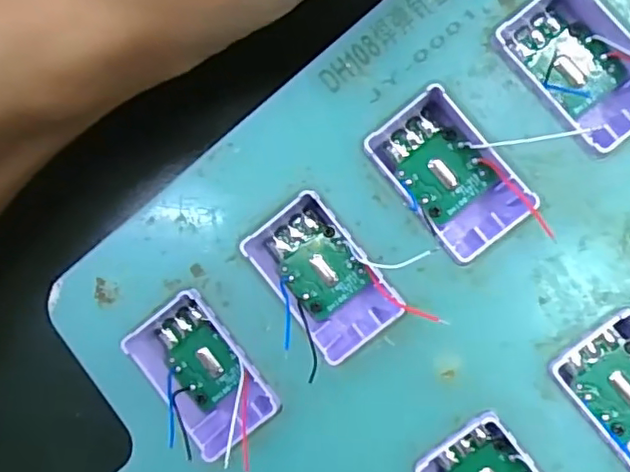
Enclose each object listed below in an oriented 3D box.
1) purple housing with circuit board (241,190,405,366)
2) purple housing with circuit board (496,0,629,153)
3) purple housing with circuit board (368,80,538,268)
[{"bbox_3d":[0.001,0.008,0.124,0.020,0.014,0.032,-39,84,7],"label":"purple housing with circuit board"},{"bbox_3d":[0.053,-0.034,0.115,0.020,0.010,0.033,-37,84,7],"label":"purple housing with circuit board"},{"bbox_3d":[0.027,-0.013,0.121,0.019,0.016,0.032,-38,84,7],"label":"purple housing with circuit board"}]

